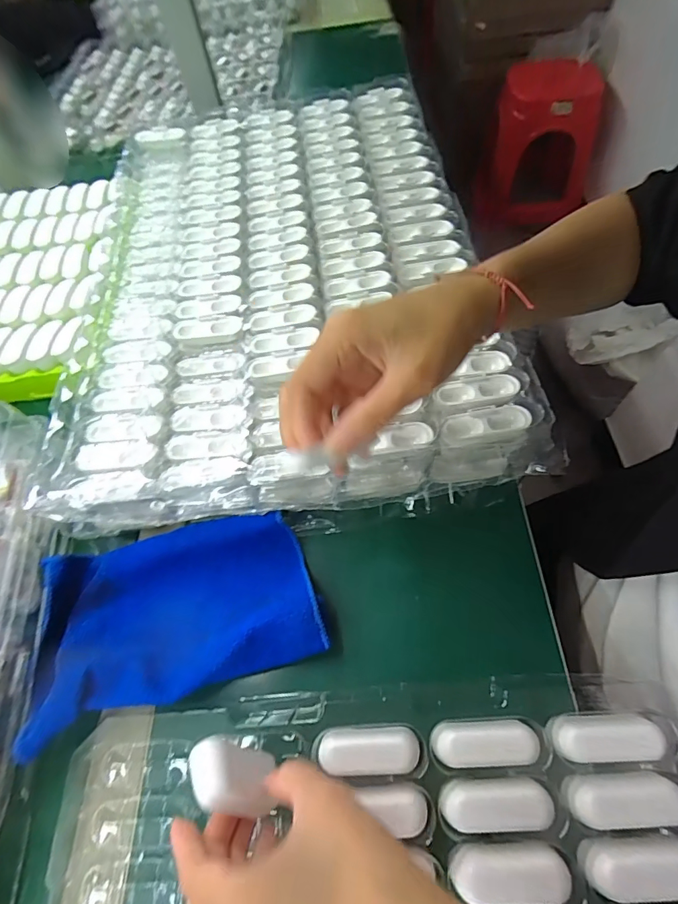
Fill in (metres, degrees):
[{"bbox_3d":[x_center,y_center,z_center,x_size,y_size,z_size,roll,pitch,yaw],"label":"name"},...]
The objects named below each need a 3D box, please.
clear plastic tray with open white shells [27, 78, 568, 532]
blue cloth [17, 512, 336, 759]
[{"bbox_3d":[-0.059,-0.218,0.465,0.402,0.043,0.595,-5,63,1],"label":"clear plastic tray with open white shells"},{"bbox_3d":[-0.127,0.116,0.330,0.207,0.028,0.128,-18,61,-4],"label":"blue cloth"}]

